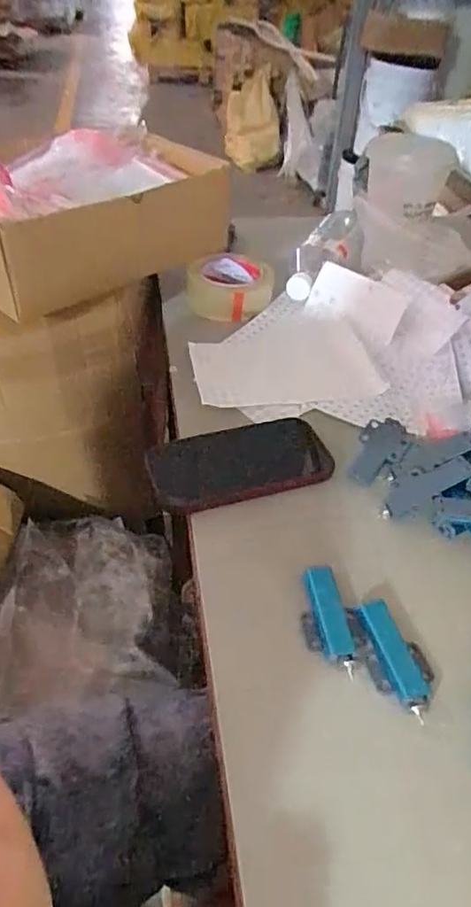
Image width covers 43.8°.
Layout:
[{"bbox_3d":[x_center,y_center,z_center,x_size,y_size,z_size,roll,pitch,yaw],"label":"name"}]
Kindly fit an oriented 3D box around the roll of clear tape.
[{"bbox_3d":[-0.009,-0.224,0.778,0.115,0.045,0.110,1,42,-3],"label":"roll of clear tape"}]

